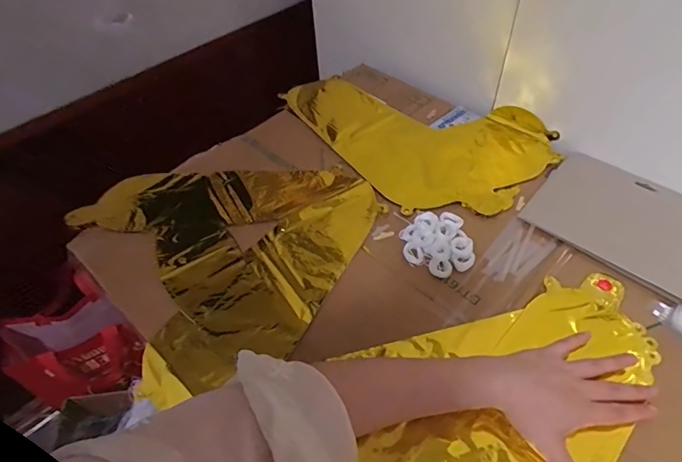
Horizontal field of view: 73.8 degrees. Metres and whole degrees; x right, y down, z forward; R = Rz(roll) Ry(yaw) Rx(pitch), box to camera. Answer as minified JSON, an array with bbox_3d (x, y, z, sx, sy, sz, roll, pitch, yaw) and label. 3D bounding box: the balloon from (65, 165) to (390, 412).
[{"bbox_3d":[-0.131,0.004,0.584,0.330,0.035,0.333,-26,54,-17],"label":"balloon"}]

